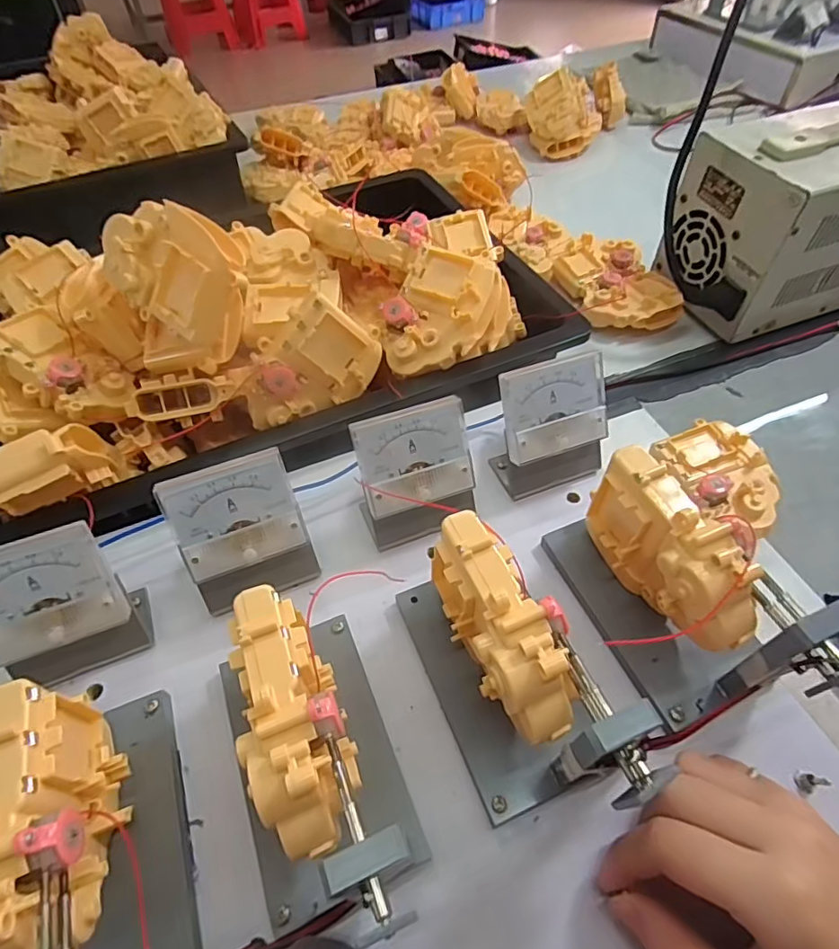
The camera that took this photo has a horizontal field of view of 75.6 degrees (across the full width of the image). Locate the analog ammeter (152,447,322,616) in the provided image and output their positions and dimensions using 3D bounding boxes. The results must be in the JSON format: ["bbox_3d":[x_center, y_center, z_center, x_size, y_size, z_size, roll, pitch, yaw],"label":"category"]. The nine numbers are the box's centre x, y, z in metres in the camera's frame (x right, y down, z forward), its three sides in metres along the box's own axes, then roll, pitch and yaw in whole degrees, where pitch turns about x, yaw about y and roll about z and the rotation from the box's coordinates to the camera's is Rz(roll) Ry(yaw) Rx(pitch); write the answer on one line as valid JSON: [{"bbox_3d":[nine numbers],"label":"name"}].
[{"bbox_3d":[-0.095,0.034,0.297,0.064,0.076,0.044,-17,55,-10],"label":"analog ammeter"}]

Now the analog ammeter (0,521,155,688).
[{"bbox_3d":[-0.179,0.071,0.269,0.065,0.074,0.043,-22,56,-13],"label":"analog ammeter"}]

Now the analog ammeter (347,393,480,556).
[{"bbox_3d":[-0.002,0.002,0.319,0.065,0.074,0.046,-10,54,-5],"label":"analog ammeter"}]

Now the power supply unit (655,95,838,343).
[{"bbox_3d":[0.384,-0.250,0.524,0.258,0.157,0.126,-18,55,-11],"label":"power supply unit"}]

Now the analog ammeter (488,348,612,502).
[{"bbox_3d":[0.083,-0.028,0.336,0.067,0.074,0.042,-15,54,-9],"label":"analog ammeter"}]

